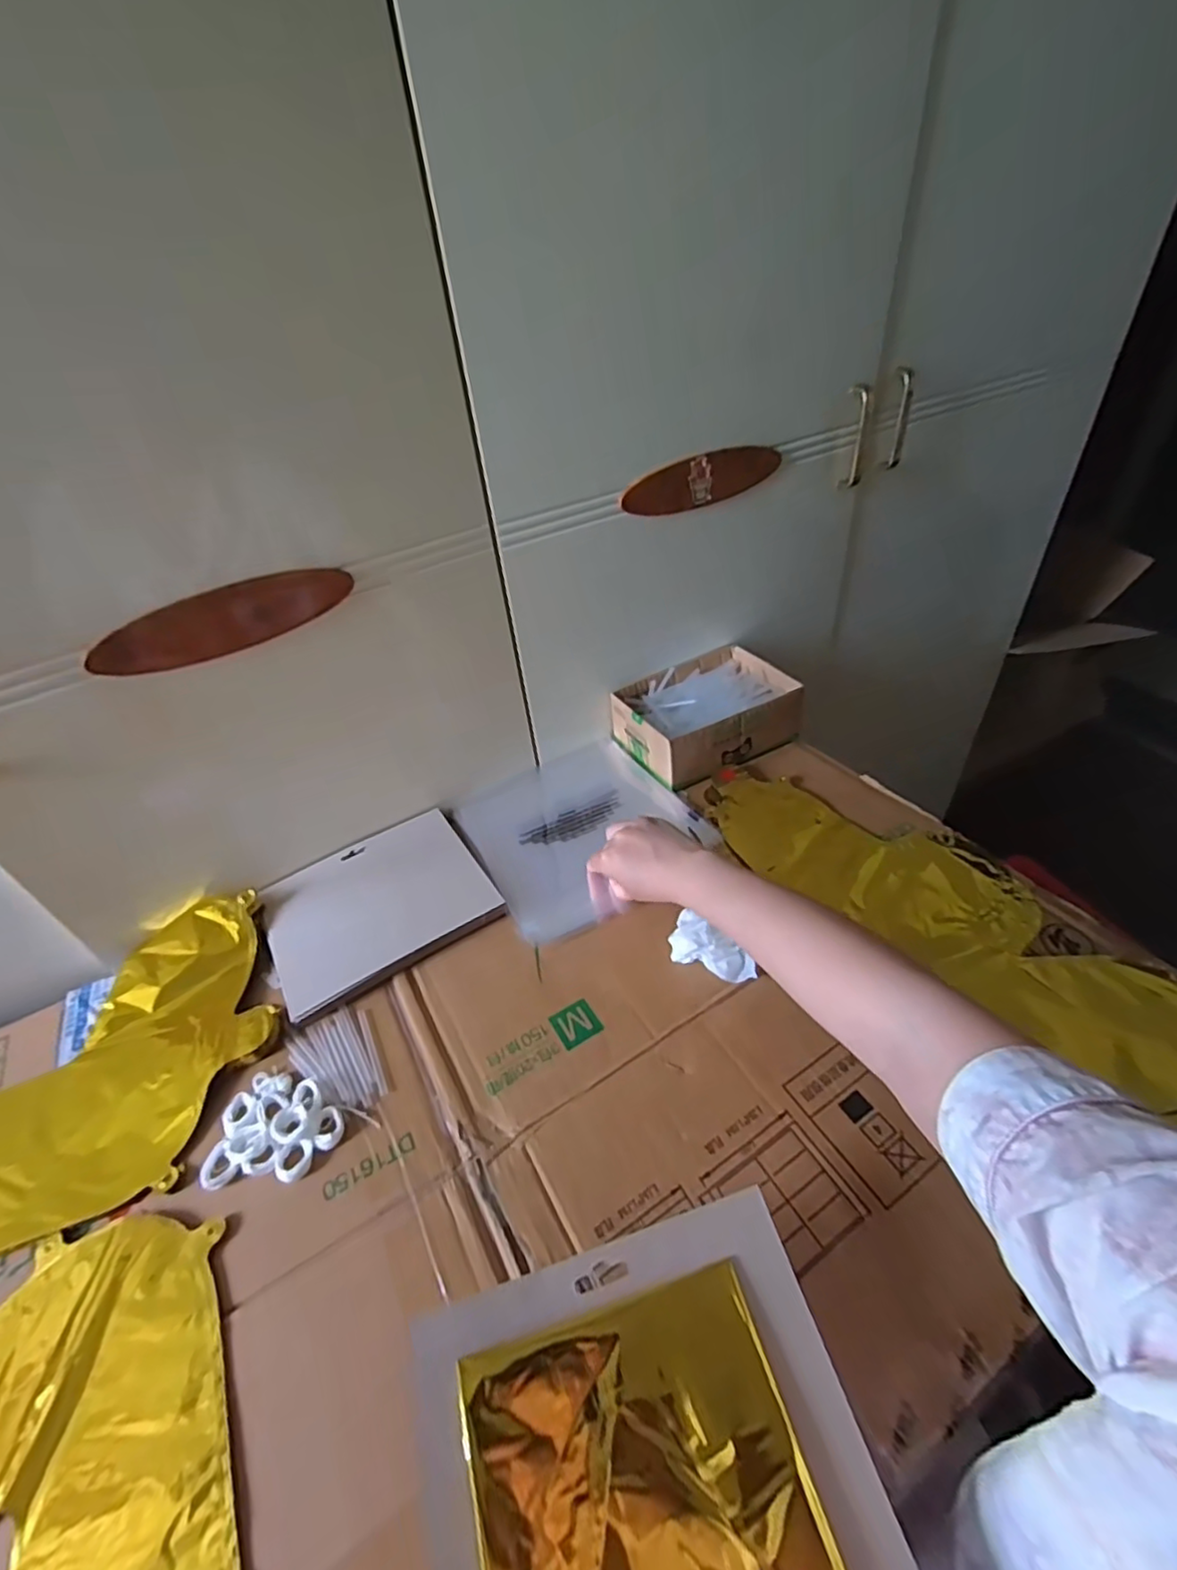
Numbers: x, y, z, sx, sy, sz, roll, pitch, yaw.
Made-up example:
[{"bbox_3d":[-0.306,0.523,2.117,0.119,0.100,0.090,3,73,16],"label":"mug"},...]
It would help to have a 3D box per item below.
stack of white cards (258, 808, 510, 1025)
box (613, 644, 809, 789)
[{"bbox_3d":[-0.197,0.107,0.600,0.196,0.013,0.162,-25,46,-20],"label":"stack of white cards"},{"bbox_3d":[0.137,-0.085,0.739,0.187,0.062,0.136,-24,45,-19],"label":"box"}]

